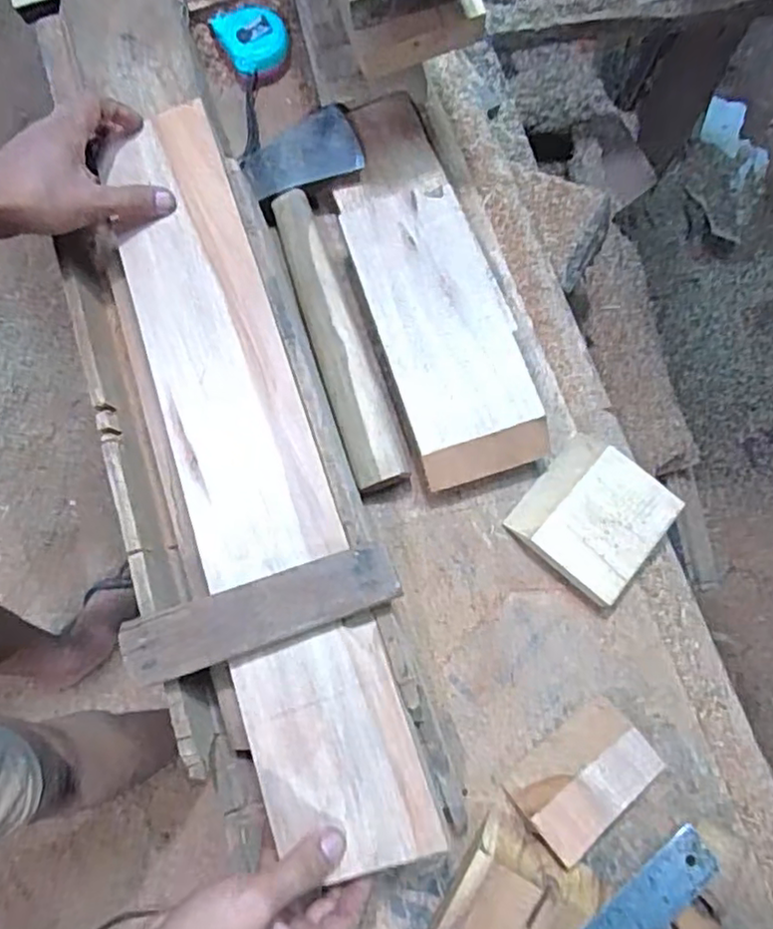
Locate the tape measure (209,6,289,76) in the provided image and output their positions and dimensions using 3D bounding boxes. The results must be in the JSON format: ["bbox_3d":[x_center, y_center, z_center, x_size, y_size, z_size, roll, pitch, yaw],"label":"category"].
[{"bbox_3d":[-0.135,-0.429,0.649,0.063,0.026,0.072,-27,79,-6],"label":"tape measure"}]

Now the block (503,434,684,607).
[{"bbox_3d":[0.167,0.041,0.529,0.101,0.025,0.105,40,81,8],"label":"block"}]

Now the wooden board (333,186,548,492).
[{"bbox_3d":[0.042,-0.128,0.546,0.108,0.034,0.280,-18,78,-4],"label":"wooden board"}]

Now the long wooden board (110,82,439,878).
[{"bbox_3d":[-0.114,-0.013,0.489,0.115,0.034,0.588,-19,74,-4],"label":"long wooden board"}]

